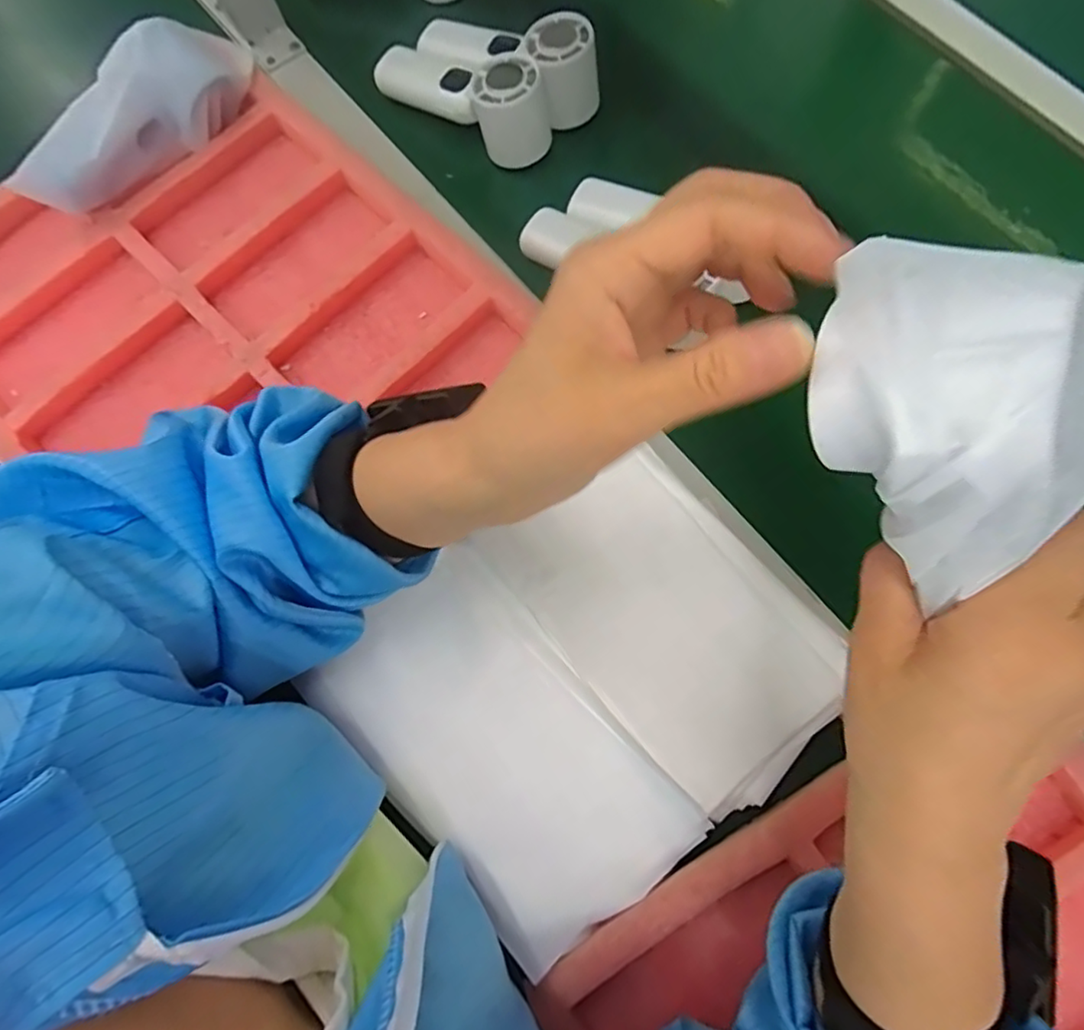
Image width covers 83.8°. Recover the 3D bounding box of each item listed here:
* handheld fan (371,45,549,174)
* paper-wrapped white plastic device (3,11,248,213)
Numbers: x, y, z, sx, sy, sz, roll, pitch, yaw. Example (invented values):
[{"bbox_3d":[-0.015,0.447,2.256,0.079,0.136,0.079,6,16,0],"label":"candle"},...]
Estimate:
[{"bbox_3d":[-0.066,-0.342,0.491,0.144,0.076,0.046,32,79,9],"label":"handheld fan"},{"bbox_3d":[-0.293,-0.291,0.447,0.062,0.062,0.182,29,79,8],"label":"paper-wrapped white plastic device"}]

